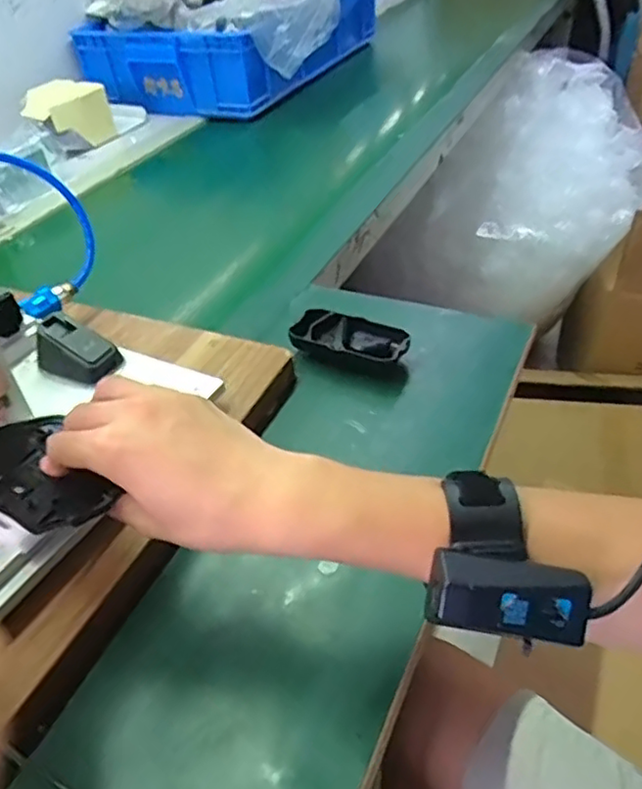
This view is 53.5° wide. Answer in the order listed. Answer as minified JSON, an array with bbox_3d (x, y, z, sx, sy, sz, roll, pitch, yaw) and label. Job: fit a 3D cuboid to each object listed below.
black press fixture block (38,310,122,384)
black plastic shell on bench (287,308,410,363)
[{"bbox_3d":[-0.202,-0.033,0.527,0.064,0.047,0.037,11,44,17],"label":"black press fixture block"},{"bbox_3d":[0.027,-0.048,0.596,0.111,0.028,0.052,15,45,21],"label":"black plastic shell on bench"}]

